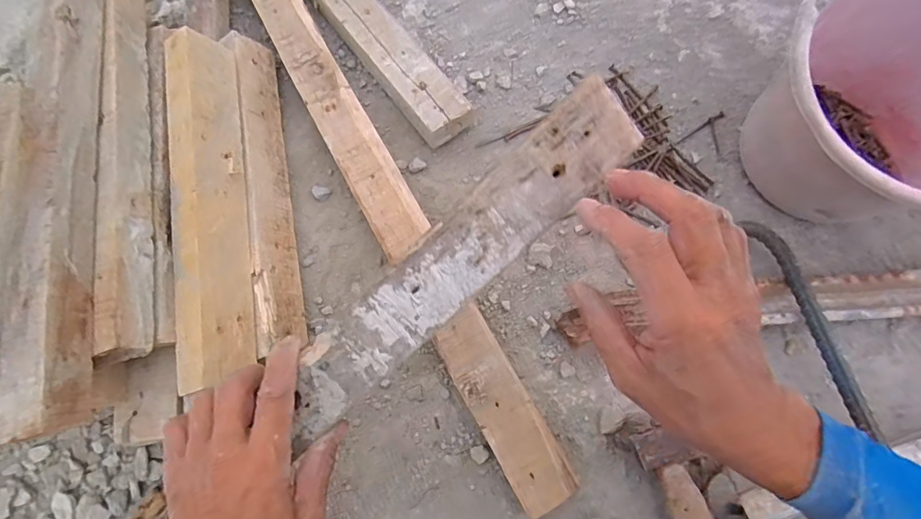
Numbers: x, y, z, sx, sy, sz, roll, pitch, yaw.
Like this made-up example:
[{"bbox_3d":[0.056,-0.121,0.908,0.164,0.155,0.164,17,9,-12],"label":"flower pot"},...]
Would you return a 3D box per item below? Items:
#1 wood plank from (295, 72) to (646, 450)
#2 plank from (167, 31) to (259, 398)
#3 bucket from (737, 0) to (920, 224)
[{"bbox_3d":[-0.007,0.007,0.318,0.296,0.020,0.051,-44,77,7],"label":"wood plank"},{"bbox_3d":[-0.238,-0.056,0.461,0.034,0.061,0.337,-18,75,34],"label":"plank"},{"bbox_3d":[0.391,-0.132,0.464,0.215,0.170,0.238,36,78,11],"label":"bucket"}]

